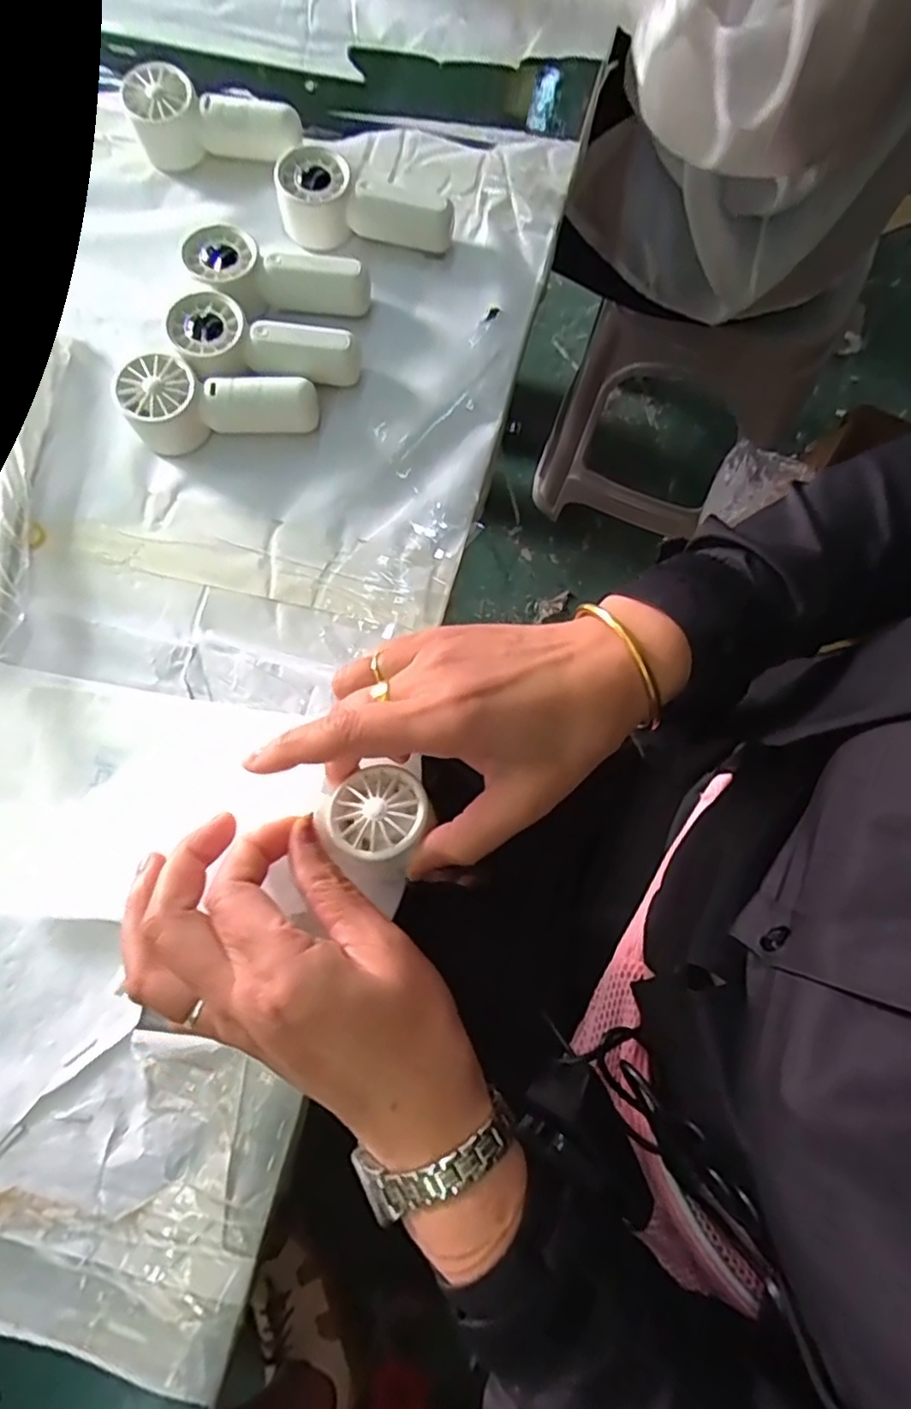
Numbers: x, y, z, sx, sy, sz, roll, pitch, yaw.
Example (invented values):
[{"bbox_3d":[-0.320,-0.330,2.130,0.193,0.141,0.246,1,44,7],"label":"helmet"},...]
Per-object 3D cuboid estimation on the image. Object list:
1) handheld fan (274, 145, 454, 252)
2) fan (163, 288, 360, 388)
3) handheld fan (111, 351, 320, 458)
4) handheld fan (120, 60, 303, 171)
[{"bbox_3d":[-0.056,-0.319,0.414,0.108,0.031,0.039,6,78,1],"label":"handheld fan"},{"bbox_3d":[-0.115,-0.209,0.390,0.107,0.030,0.047,13,78,2],"label":"fan"},{"bbox_3d":[-0.140,-0.174,0.382,0.110,0.034,0.041,4,78,0],"label":"handheld fan"},{"bbox_3d":[-0.160,-0.388,0.429,0.110,0.036,0.034,2,78,0],"label":"handheld fan"}]

